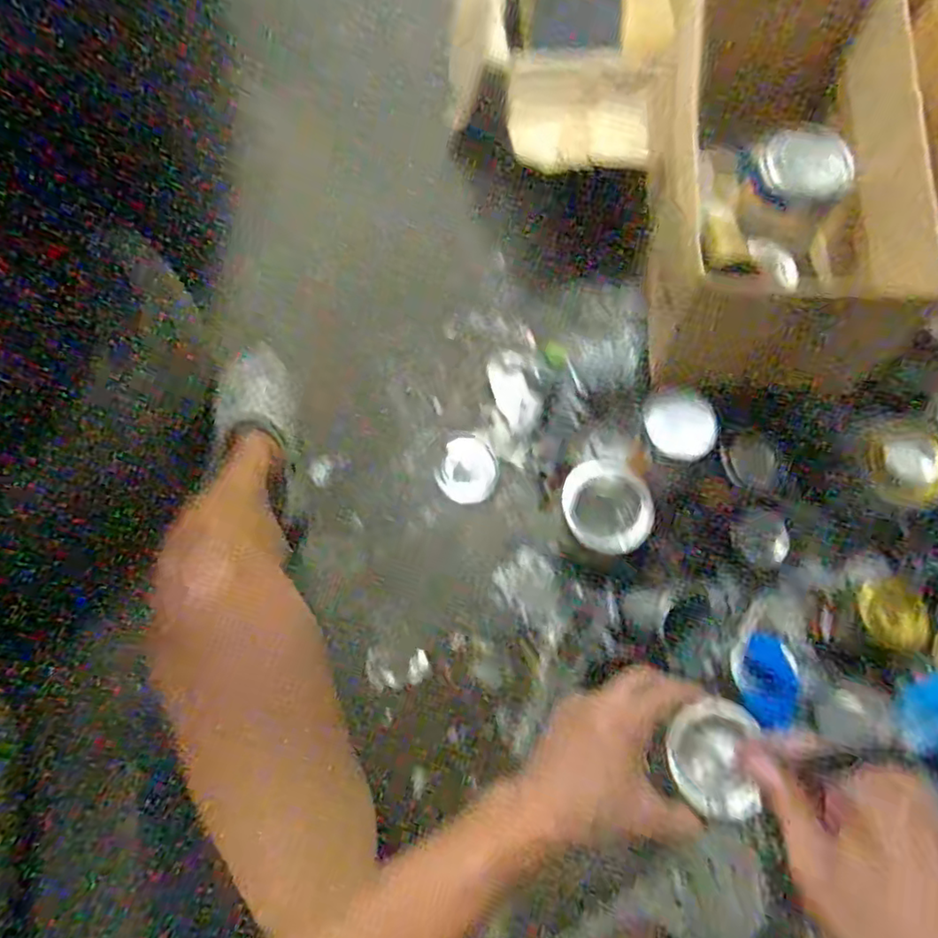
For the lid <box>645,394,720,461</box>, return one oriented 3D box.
[{"bbox_3d":[0.239,-0.051,0.717,0.075,0.016,0.075,-4,76,18],"label":"lid"}]

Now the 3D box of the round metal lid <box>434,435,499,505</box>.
[{"bbox_3d":[0.000,0.001,0.953,0.089,0.020,0.096,-1,70,2],"label":"round metal lid"}]

